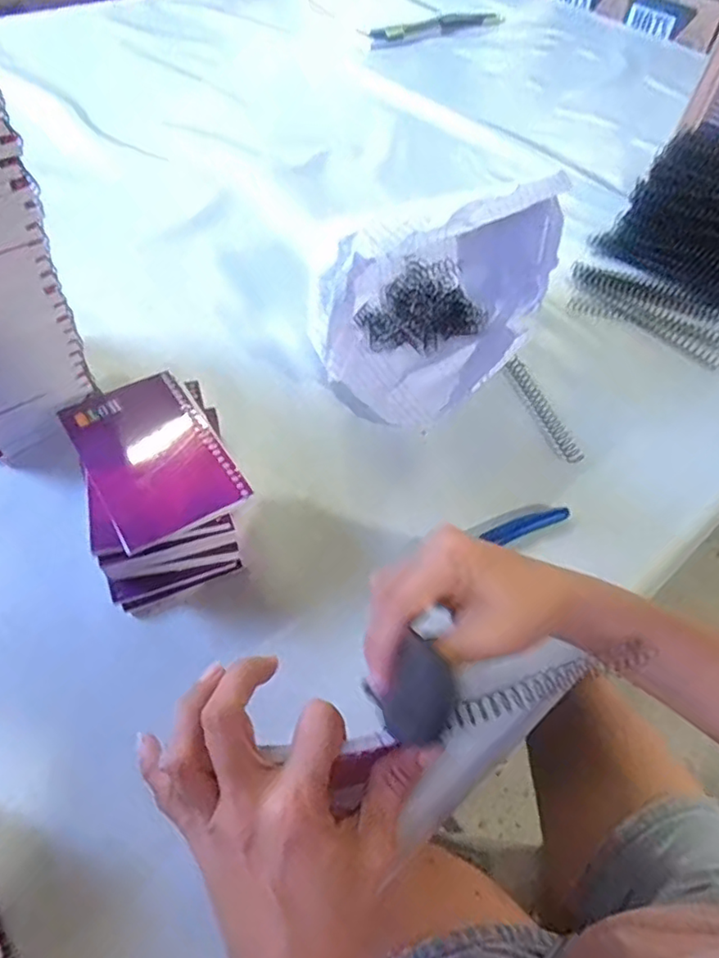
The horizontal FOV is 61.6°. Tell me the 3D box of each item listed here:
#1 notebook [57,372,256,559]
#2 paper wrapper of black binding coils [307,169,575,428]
[{"bbox_3d":[-0.134,-0.018,0.391,0.081,0.008,0.127,-27,59,-21],"label":"notebook"},{"bbox_3d":[0.060,-0.163,0.501,0.148,0.139,0.201,29,57,16],"label":"paper wrapper of black binding coils"}]

